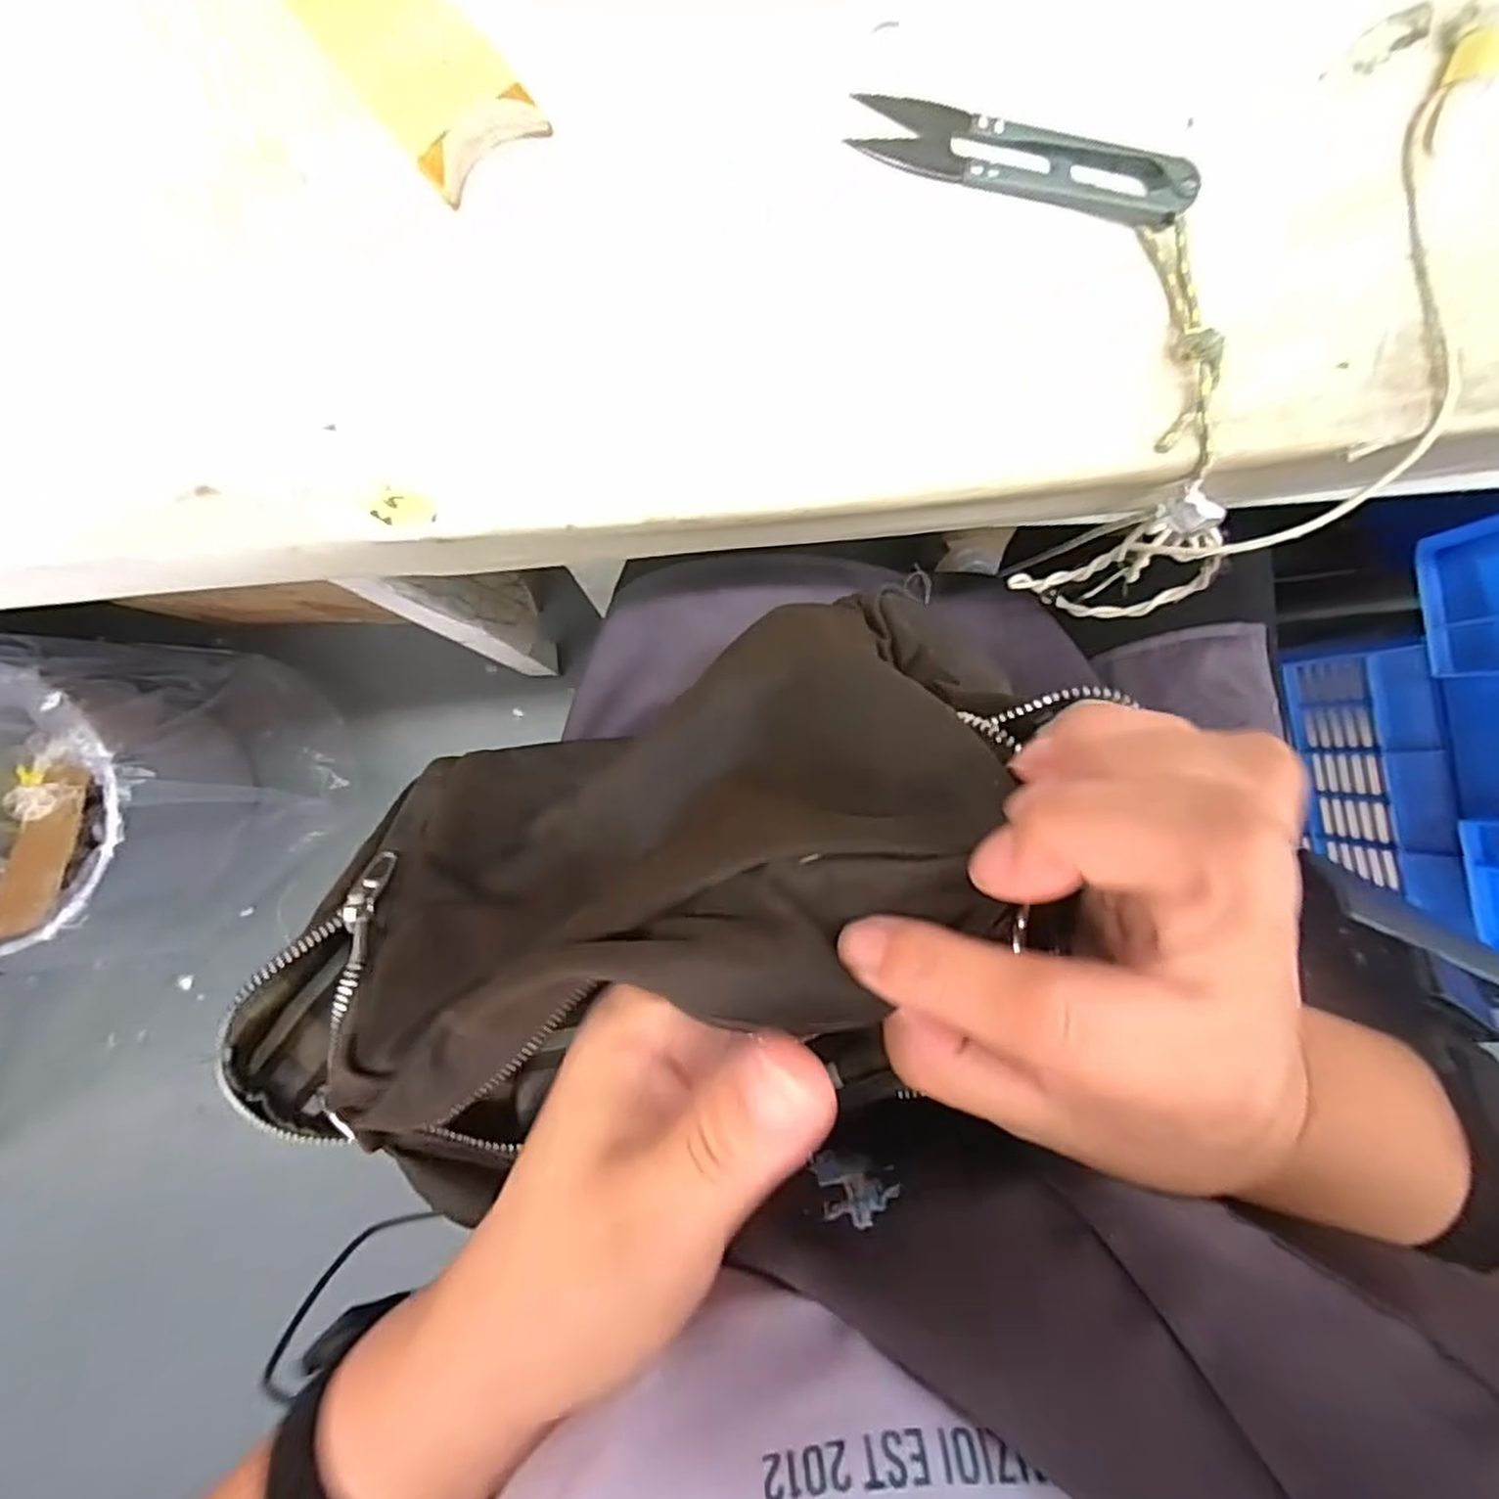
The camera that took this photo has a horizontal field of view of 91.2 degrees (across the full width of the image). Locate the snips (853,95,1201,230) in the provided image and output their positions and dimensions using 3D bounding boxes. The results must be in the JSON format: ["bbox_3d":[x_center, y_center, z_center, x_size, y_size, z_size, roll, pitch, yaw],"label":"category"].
[{"bbox_3d":[0.082,-0.175,0.216,0.100,0.008,0.022,10,89,-5],"label":"snips"}]

